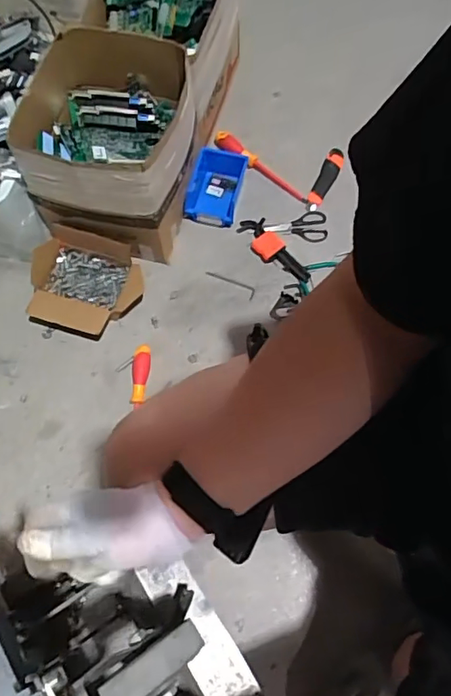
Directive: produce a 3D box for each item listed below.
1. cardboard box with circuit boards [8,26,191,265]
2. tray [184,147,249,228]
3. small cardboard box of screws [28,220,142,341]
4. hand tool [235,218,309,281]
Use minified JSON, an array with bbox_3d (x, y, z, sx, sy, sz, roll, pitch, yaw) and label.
[{"bbox_3d":[-0.205,-0.368,0.965,0.282,0.259,0.296,11,70,6],"label":"cardboard box with circuit boards"},{"bbox_3d":[-0.024,-0.330,1.072,0.107,0.060,0.142,13,70,7],"label":"tray"},{"bbox_3d":[-0.269,-0.120,0.991,0.202,0.080,0.174,15,71,8],"label":"small cardboard box of screws"},{"bbox_3d":[0.093,-0.191,1.041,0.054,0.026,0.172,-36,72,-11],"label":"hand tool"}]

